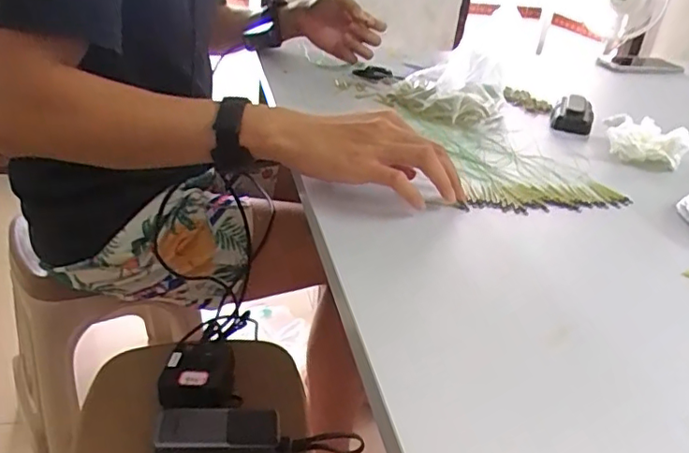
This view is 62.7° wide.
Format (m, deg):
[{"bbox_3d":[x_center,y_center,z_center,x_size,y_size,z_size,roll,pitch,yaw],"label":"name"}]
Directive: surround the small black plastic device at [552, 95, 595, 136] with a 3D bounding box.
[{"bbox_3d":[0.320,-0.156,0.787,0.053,0.033,0.079,17,33,16],"label":"small black plastic device"}]

